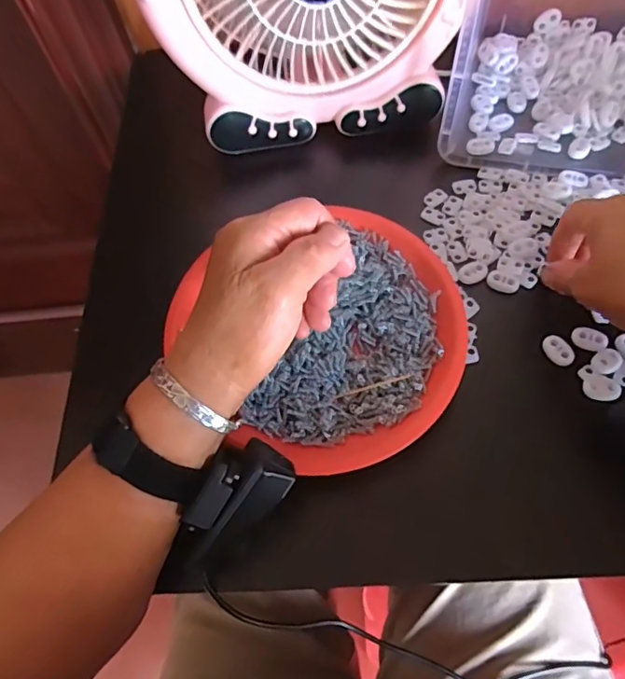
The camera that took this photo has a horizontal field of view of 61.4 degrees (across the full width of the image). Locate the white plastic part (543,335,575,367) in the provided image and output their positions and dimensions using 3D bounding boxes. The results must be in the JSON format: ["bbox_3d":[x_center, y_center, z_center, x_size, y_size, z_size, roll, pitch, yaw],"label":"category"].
[{"bbox_3d":[0.166,0.007,0.356,0.014,0.004,0.023,-29,66,-12],"label":"white plastic part"}]

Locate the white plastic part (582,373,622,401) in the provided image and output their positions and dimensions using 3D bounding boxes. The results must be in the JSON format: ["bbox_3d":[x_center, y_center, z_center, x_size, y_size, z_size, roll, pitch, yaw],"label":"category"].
[{"bbox_3d":[0.188,0.031,0.342,0.022,0.005,0.018,15,65,10],"label":"white plastic part"}]

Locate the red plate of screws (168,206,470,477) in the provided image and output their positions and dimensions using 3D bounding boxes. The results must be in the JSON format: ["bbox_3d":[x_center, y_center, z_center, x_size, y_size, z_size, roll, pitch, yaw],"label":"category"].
[{"bbox_3d":[0.012,-0.005,0.357,0.178,0.021,0.180,-1,63,2],"label":"red plate of screws"}]

